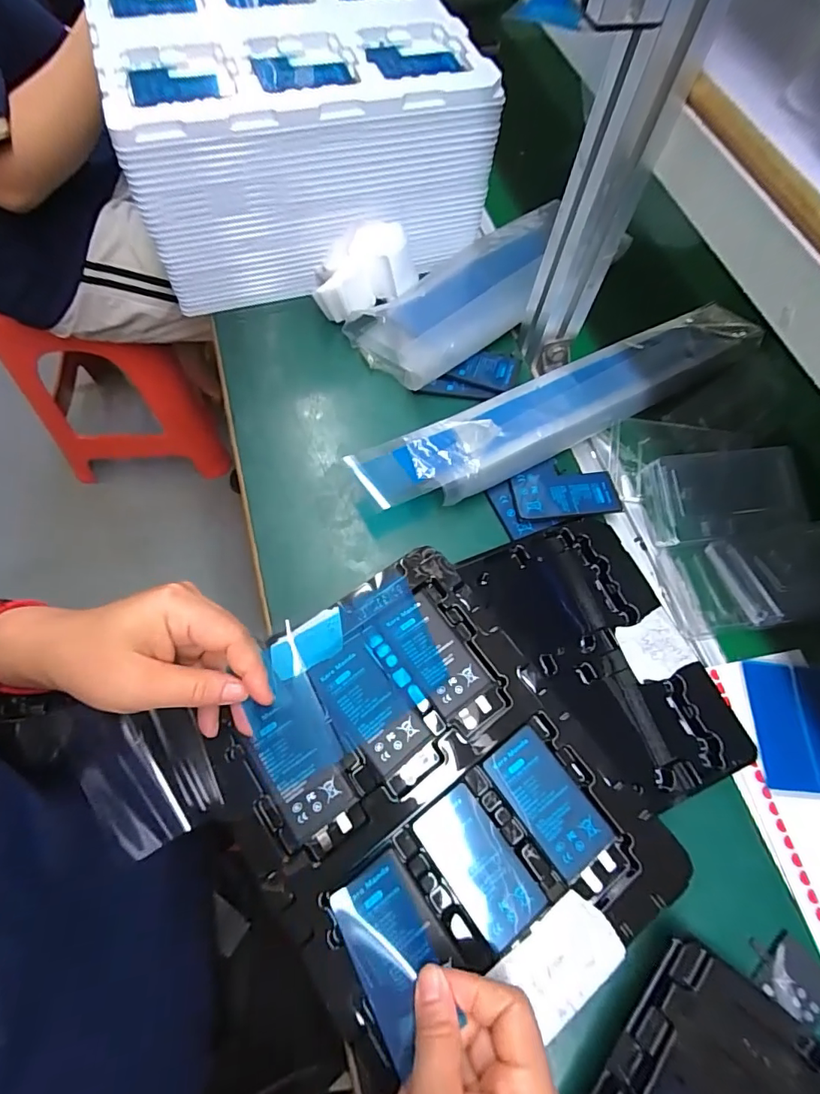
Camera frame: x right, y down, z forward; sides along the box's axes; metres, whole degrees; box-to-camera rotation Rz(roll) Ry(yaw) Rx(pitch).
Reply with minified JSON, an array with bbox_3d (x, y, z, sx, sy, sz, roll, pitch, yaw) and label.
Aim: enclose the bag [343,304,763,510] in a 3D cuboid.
[{"bbox_3d":[0.139,-0.129,0.443,0.397,0.033,0.077,-27,72,-14],"label":"bag"}]

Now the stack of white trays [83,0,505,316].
[{"bbox_3d":[-0.111,-0.420,0.488,0.312,0.151,0.269,-14,69,-9],"label":"stack of white trays"}]

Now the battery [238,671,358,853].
[{"bbox_3d":[-0.069,0.138,0.315,0.048,0.005,0.097,-26,71,-15],"label":"battery"}]

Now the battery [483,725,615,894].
[{"bbox_3d":[0.092,0.167,0.313,0.041,0.004,0.092,-33,73,-17],"label":"battery"}]

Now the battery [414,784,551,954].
[{"bbox_3d":[0.042,0.197,0.301,0.041,0.011,0.081,-32,73,-17],"label":"battery"}]

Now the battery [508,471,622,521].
[{"bbox_3d":[0.134,-0.043,0.420,0.087,0.010,0.041,-3,67,-6],"label":"battery"}]

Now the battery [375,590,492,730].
[{"bbox_3d":[0.020,0.081,0.348,0.041,0.005,0.094,-32,73,-17],"label":"battery"}]

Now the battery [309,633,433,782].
[{"bbox_3d":[-0.028,0.108,0.332,0.045,0.004,0.085,-35,73,-18],"label":"battery"}]

